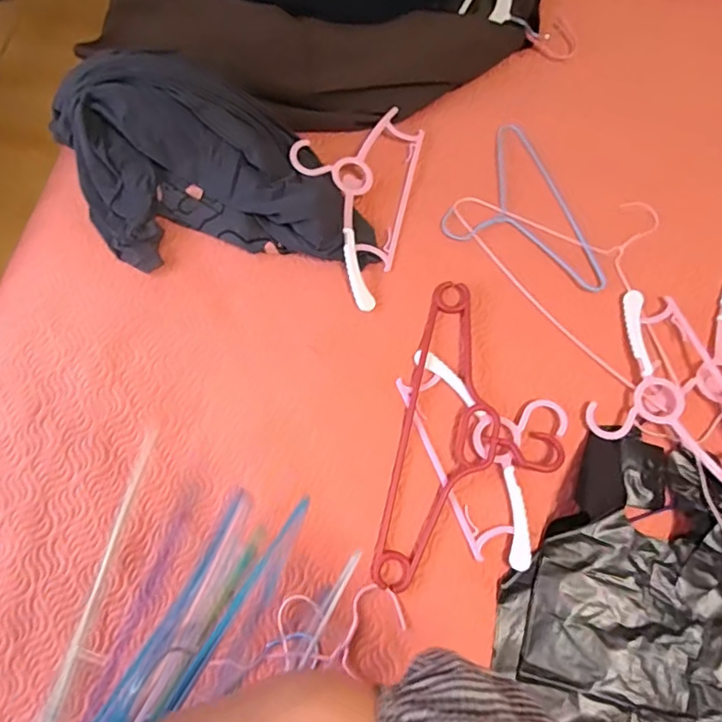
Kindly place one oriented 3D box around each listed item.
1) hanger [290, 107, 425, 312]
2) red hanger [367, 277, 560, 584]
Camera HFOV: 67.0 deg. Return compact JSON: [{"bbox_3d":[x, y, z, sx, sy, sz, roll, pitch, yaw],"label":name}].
[{"bbox_3d":[-0.018,-0.232,0.750,0.165,0.047,0.302,14,74,2],"label":"hanger"},{"bbox_3d":[0.148,0.096,0.674,0.188,0.021,0.384,14,74,2],"label":"red hanger"}]

